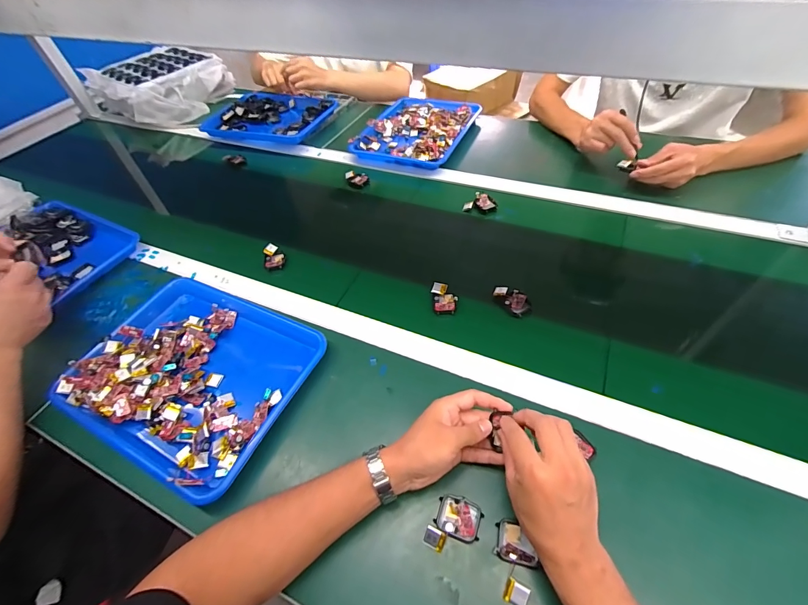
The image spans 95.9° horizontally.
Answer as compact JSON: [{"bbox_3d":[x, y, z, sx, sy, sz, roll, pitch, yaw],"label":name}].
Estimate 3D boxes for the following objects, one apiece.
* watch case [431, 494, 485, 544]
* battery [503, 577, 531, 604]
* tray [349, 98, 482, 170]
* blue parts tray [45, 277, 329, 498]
[{"bbox_3d":[0.060,0.234,0.396,0.047,0.007,0.039,14,54,17],"label":"watch case"},{"bbox_3d":[0.109,0.282,0.351,0.022,0.004,0.019,21,56,22],"label":"battery"},{"bbox_3d":[0.038,-0.443,0.927,0.243,0.032,0.310,17,55,19],"label":"tray"},{"bbox_3d":[-0.305,0.094,0.532,0.336,0.039,0.266,17,55,19],"label":"blue parts tray"}]

